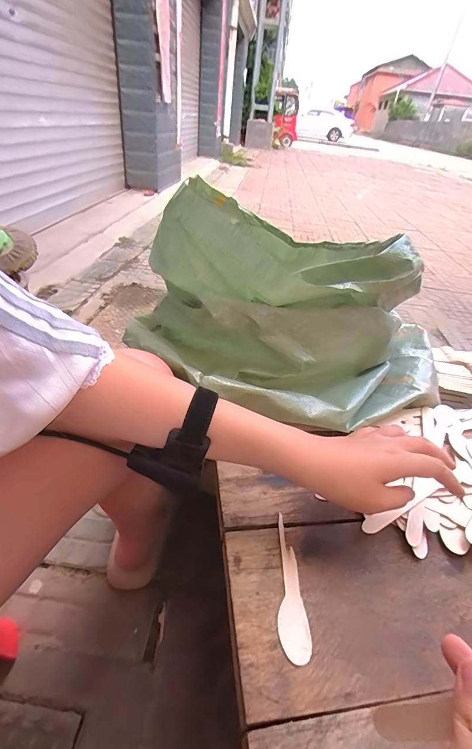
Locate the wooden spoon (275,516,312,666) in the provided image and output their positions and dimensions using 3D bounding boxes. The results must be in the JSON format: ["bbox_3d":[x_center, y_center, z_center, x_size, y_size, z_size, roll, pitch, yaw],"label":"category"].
[{"bbox_3d":[0.044,0.179,0.306,0.025,0.004,0.117,3,37,-5],"label":"wooden spoon"}]

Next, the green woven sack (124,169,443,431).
[{"bbox_3d":[0.090,-0.068,0.462,0.433,0.240,0.213,21,35,-10],"label":"green woven sack"}]

